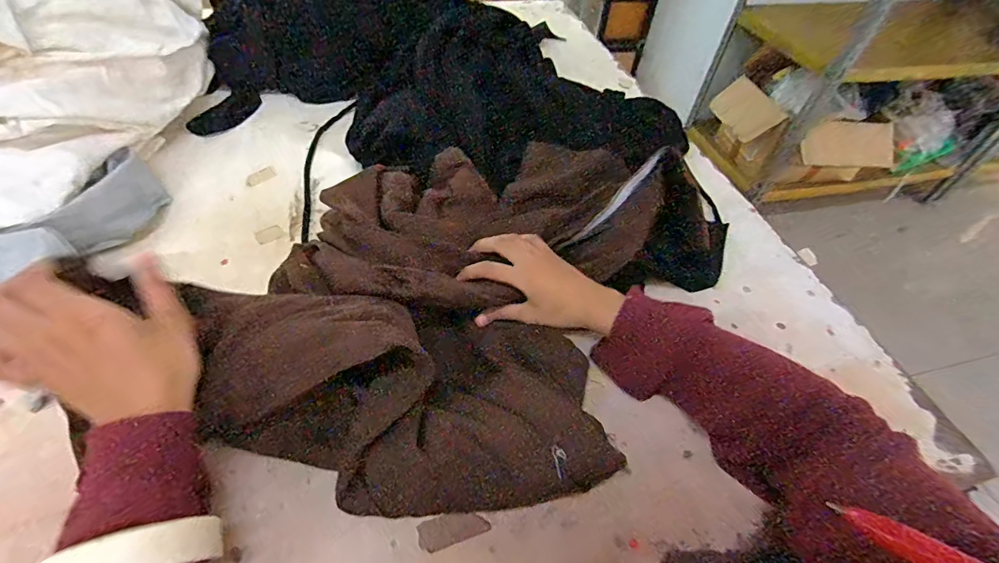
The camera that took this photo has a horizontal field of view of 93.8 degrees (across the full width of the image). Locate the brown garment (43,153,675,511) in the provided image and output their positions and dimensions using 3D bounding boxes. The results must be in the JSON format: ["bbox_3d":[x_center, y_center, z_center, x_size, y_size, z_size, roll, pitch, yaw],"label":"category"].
[{"bbox_3d":[0.015,-0.001,0.491,0.565,0.098,0.342,-33,59,-30],"label":"brown garment"}]

